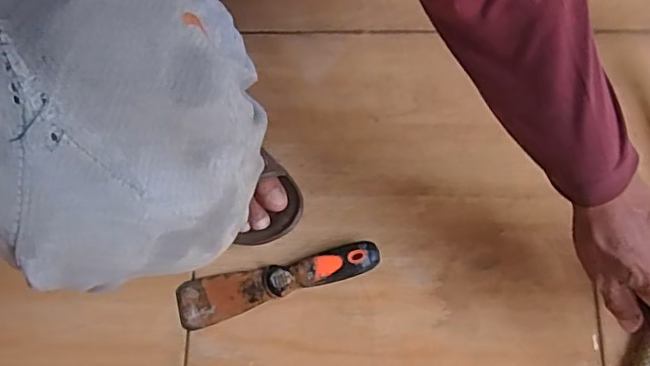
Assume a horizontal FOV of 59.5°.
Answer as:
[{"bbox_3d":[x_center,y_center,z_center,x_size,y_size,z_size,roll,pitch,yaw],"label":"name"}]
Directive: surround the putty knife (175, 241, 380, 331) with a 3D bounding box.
[{"bbox_3d":[-0.047,0.099,0.554,0.199,0.024,0.045,-11,75,-3],"label":"putty knife"}]

